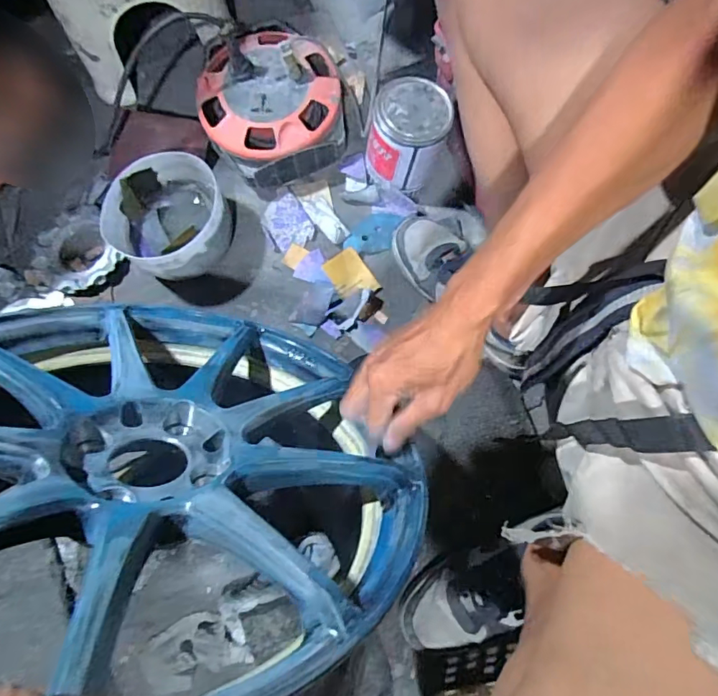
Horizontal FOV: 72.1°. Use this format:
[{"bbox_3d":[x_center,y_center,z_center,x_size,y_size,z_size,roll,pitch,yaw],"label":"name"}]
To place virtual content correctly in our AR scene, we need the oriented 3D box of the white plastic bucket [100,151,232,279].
[{"bbox_3d":[-0.260,-0.176,0.696,0.146,0.096,0.157,0,77,2],"label":"white plastic bucket"}]

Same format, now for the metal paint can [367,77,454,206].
[{"bbox_3d":[0.072,-0.292,0.696,0.114,0.120,0.108,10,77,4],"label":"metal paint can"}]

